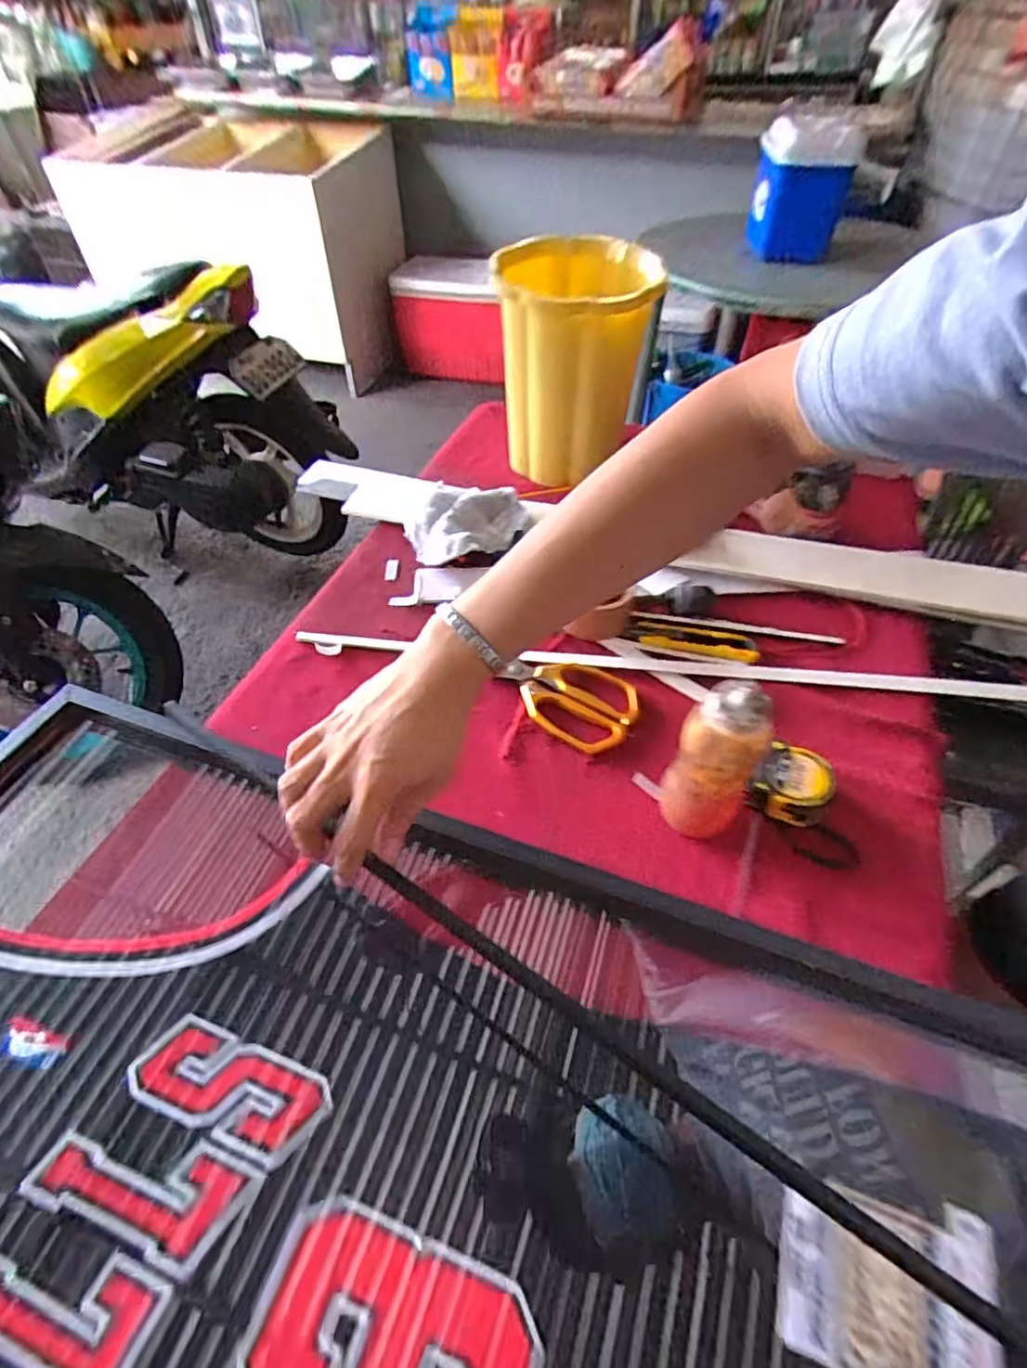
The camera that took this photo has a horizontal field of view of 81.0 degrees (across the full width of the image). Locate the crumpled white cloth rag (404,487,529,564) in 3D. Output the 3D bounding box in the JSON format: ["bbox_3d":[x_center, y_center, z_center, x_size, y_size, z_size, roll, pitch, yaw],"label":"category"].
[{"bbox_3d":[-0.056,-0.207,0.768,0.151,0.048,0.107,-17,52,-15],"label":"crumpled white cloth rag"}]

